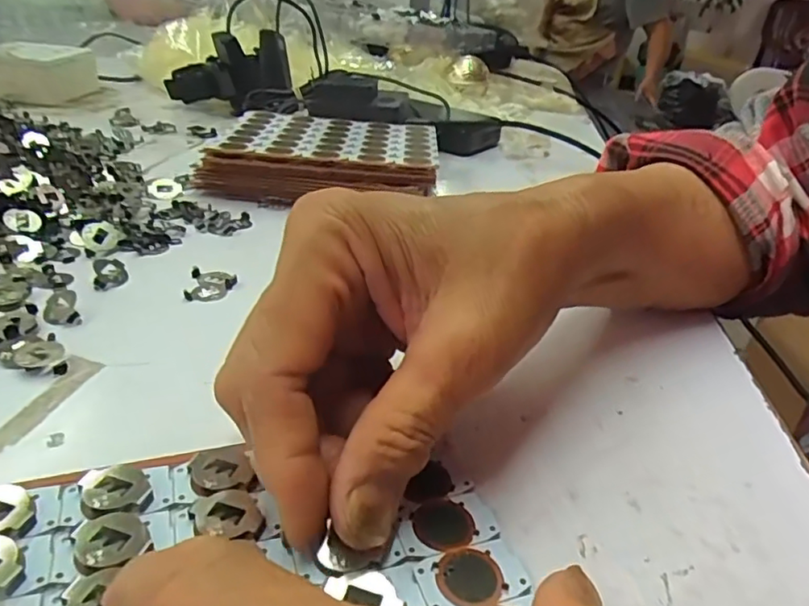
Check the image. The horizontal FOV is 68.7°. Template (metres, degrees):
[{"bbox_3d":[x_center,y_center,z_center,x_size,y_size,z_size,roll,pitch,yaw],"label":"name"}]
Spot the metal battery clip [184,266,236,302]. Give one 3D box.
[{"bbox_3d":[-0.095,-0.008,0.292,0.022,0.006,0.027,0,30,-11],"label":"metal battery clip"}]

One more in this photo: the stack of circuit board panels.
[{"bbox_3d":[-0.055,-0.103,0.429,0.154,0.037,0.118,7,30,1],"label":"stack of circuit board panels"}]

